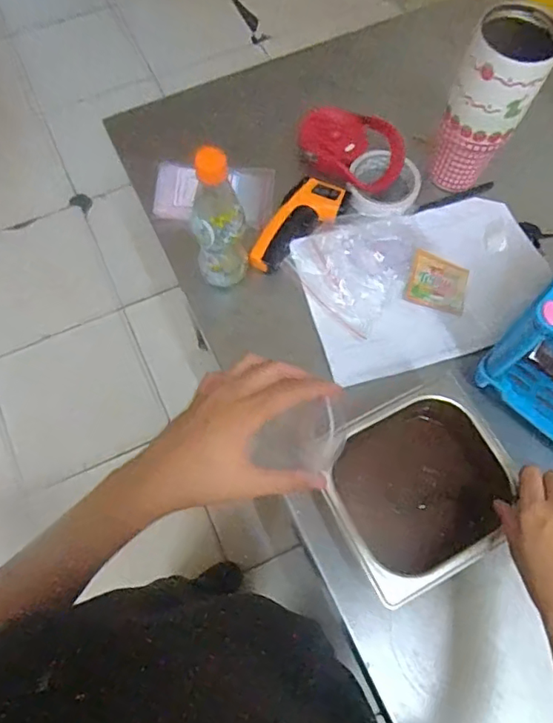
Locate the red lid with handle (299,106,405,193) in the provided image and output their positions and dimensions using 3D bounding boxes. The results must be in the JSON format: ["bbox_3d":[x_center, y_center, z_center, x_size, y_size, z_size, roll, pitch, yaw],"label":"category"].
[{"bbox_3d":[0.101,-0.288,0.748,0.143,0.050,0.100,21,71,8],"label":"red lid with handle"}]

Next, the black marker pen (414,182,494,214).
[{"bbox_3d":[0.238,-0.217,0.736,0.118,0.008,0.015,-18,71,-6],"label":"black marker pen"}]

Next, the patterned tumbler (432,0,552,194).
[{"bbox_3d":[0.251,-0.301,0.662,0.088,0.211,0.085,24,71,9],"label":"patterned tumbler"}]

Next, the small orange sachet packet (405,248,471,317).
[{"bbox_3d":[0.205,-0.098,0.692,0.074,0.009,0.064,17,89,-1],"label":"small orange sachet packet"}]

